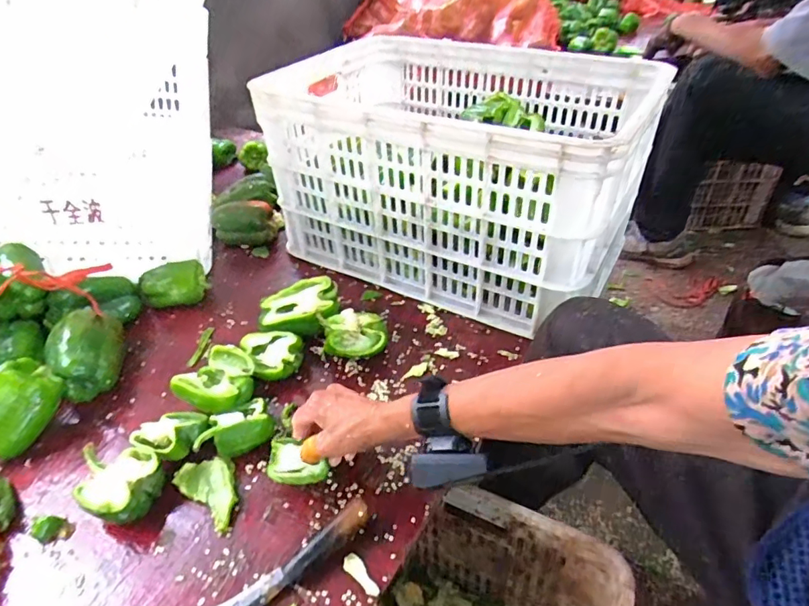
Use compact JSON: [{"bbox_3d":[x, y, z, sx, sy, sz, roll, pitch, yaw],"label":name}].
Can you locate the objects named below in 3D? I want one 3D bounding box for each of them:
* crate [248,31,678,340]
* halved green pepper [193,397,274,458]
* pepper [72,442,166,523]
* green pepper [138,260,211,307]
[{"bbox_3d":[0.087,-0.237,0.838,0.558,0.300,0.422,19,45,25],"label":"crate"},{"bbox_3d":[-0.196,0.149,0.575,0.086,0.040,0.062,-21,43,-20],"label":"halved green pepper"},{"bbox_3d":[-0.304,0.193,0.531,0.090,0.049,0.074,23,46,28],"label":"pepper"},{"bbox_3d":[-0.366,-0.025,0.792,0.097,0.065,0.052,-19,42,-18],"label":"green pepper"}]

